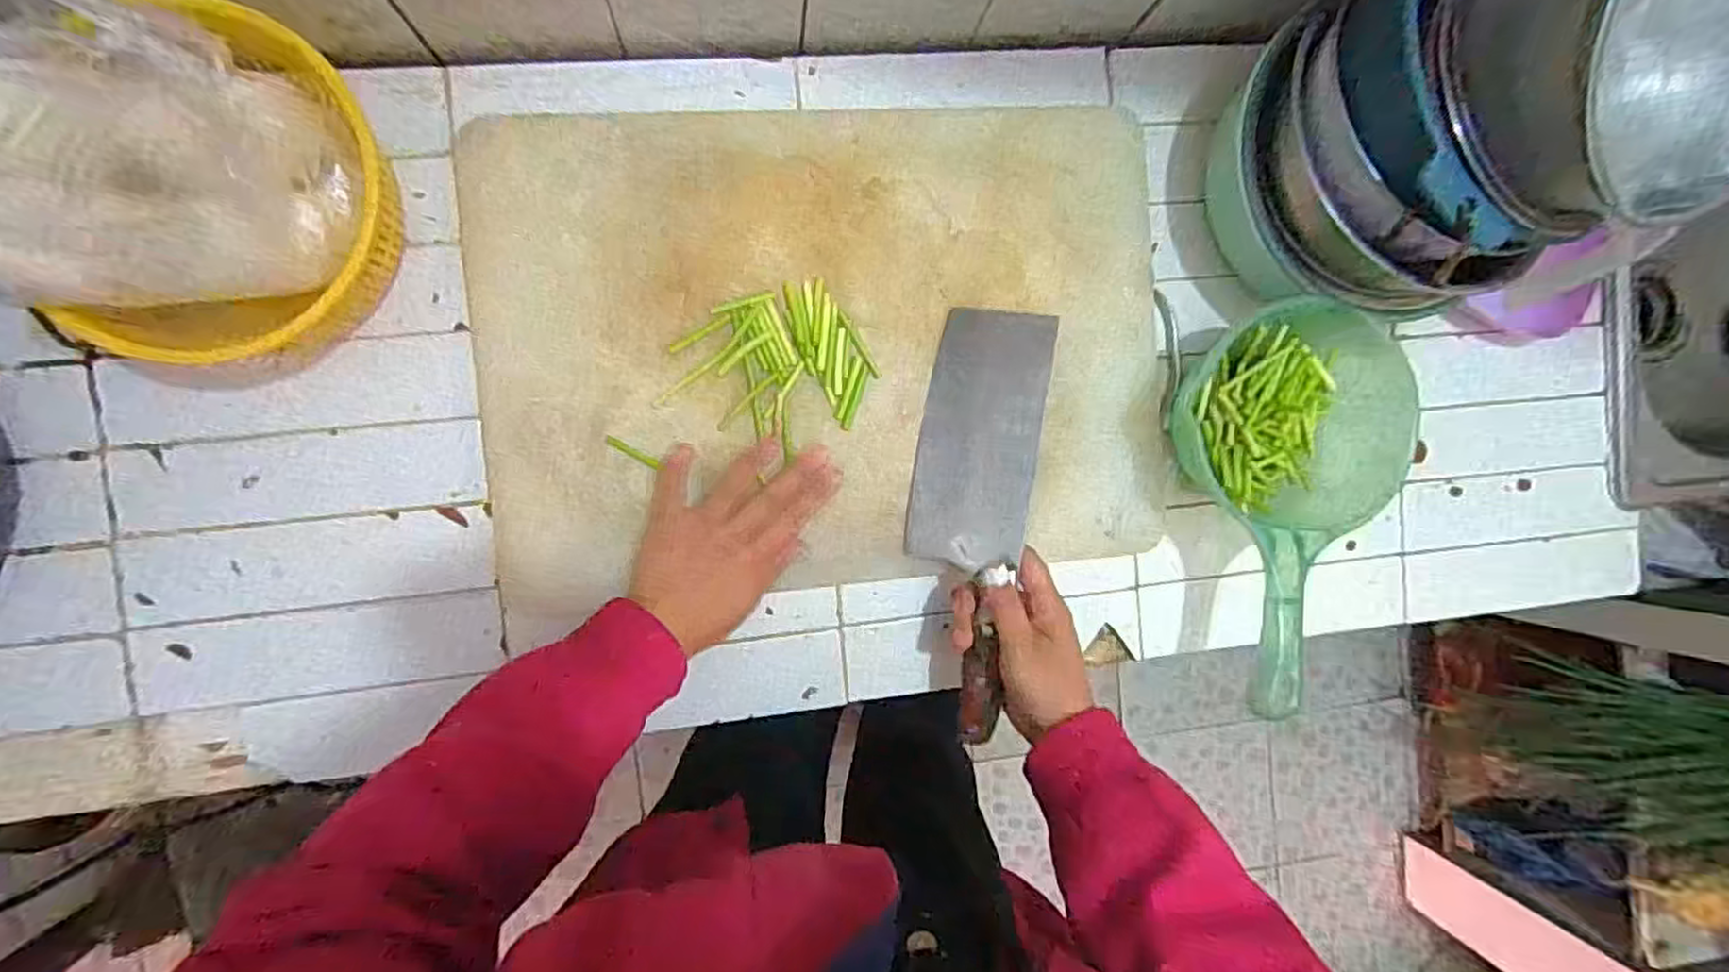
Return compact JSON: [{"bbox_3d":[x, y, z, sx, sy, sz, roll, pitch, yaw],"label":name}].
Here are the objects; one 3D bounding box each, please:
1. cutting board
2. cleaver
[{"bbox_3d":[-0.023,-0.097,0.536,0.490,0.022,0.340,-5,95,-7],"label":"cutting board"},{"bbox_3d":[0.075,0.027,0.524,0.092,0.029,0.295,4,91,20],"label":"cleaver"}]

